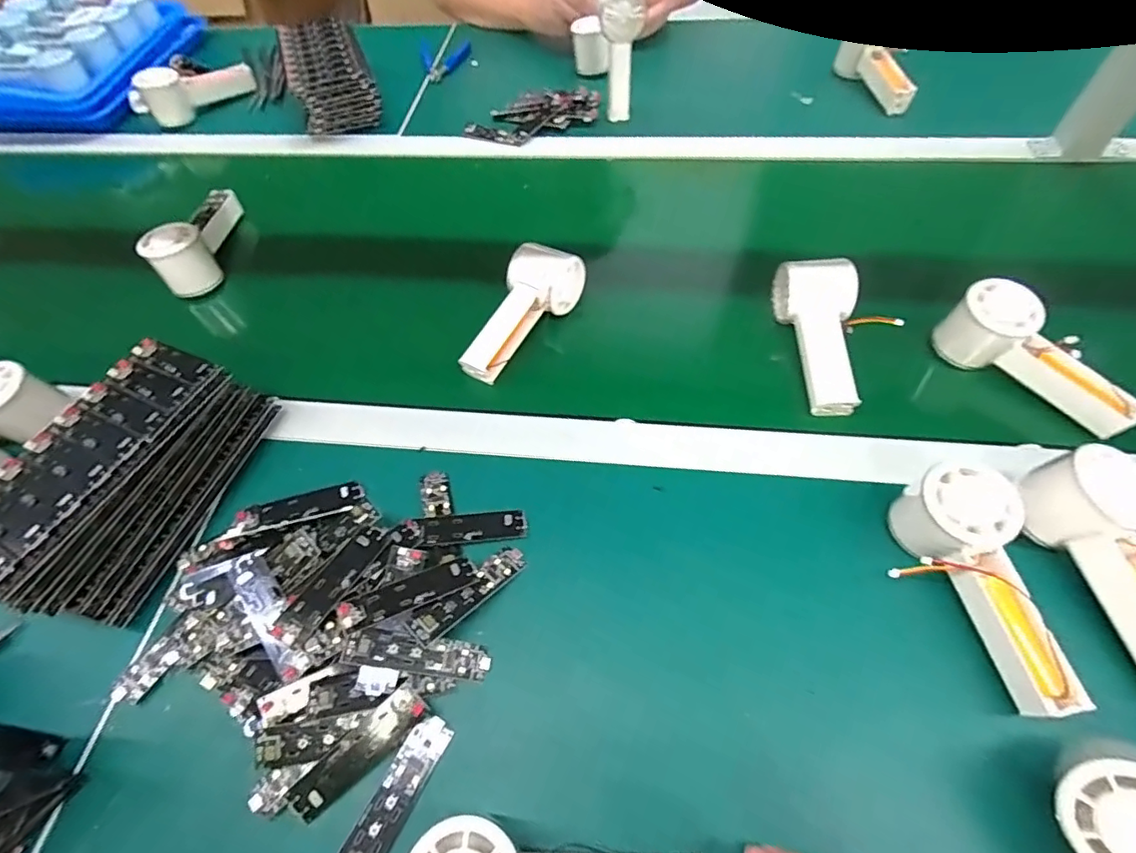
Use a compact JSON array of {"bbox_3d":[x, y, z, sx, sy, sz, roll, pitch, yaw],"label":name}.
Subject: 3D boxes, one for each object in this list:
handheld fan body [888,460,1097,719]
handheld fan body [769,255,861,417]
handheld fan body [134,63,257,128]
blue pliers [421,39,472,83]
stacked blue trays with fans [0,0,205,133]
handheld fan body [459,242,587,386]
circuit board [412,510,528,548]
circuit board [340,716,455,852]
[{"bbox_3d":[0.268,0.100,0.345,0.052,0.058,0.149,-12,70,-4],"label":"handheld fan body"},{"bbox_3d":[0.226,-0.078,0.474,0.058,0.044,0.143,-1,71,3],"label":"handheld fan body"},{"bbox_3d":[-0.559,-0.508,0.796,0.160,0.069,0.072,-39,64,-20],"label":"handheld fan body"},{"bbox_3d":[-0.193,-0.581,0.849,0.080,0.013,0.119,-8,57,-2],"label":"blue pliers"},{"bbox_3d":[-0.777,-0.594,0.841,0.266,0.100,0.316,11,59,10],"label":"stacked blue trays with fans"},{"bbox_3d":[-0.048,-0.108,0.513,0.060,0.054,0.152,30,77,20],"label":"handheld fan body"},{"bbox_3d":[-0.072,0.076,0.404,0.078,0.006,0.026,-6,47,-12],"label":"circuit board"},{"bbox_3d":[-0.102,0.220,0.315,0.024,0.004,0.089,31,60,2],"label":"circuit board"}]

